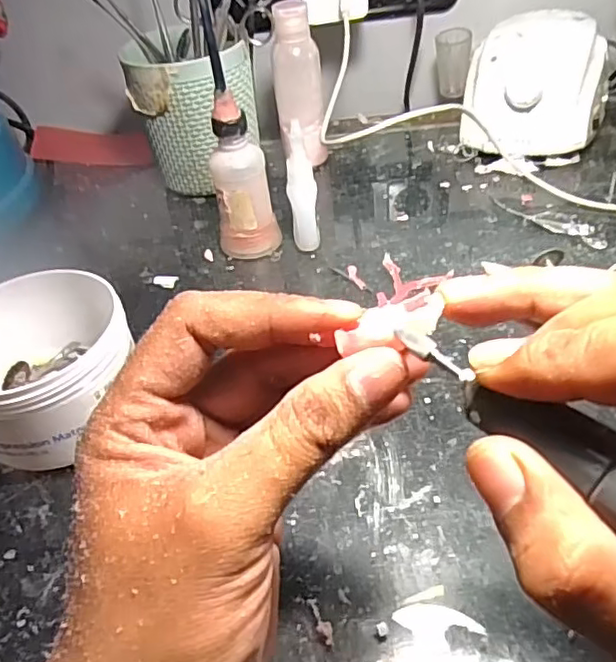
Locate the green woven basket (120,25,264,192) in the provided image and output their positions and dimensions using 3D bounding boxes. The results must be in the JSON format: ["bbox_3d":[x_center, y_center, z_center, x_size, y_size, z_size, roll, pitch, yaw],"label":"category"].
[{"bbox_3d":[-0.091,-0.170,0.494,0.094,0.110,0.082,13,46,21],"label":"green woven basket"}]

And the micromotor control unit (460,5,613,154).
[{"bbox_3d":[0.190,-0.201,0.507,0.107,0.080,0.128,11,45,19],"label":"micromotor control unit"}]

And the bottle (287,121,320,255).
[{"bbox_3d":[-0.004,-0.093,0.411,0.019,0.085,0.017,-8,42,0],"label":"bottle"}]

